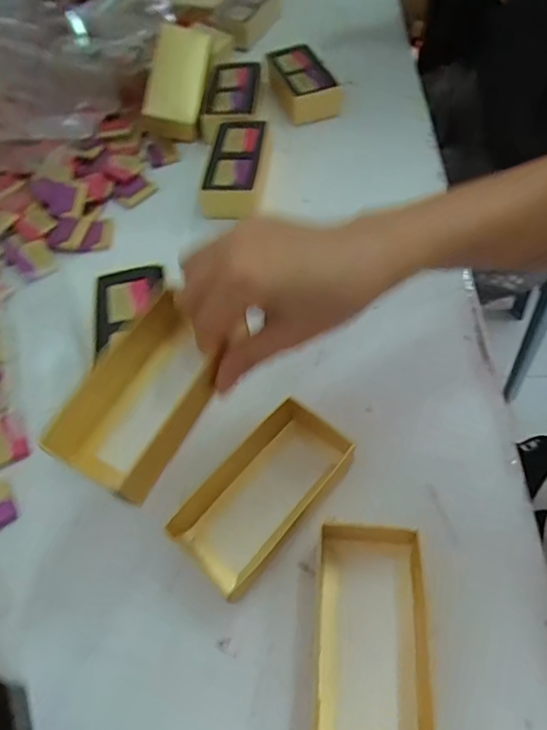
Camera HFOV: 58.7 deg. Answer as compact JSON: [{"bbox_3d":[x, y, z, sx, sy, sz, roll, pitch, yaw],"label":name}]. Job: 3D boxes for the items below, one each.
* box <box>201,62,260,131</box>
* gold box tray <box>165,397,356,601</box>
[{"bbox_3d":[-0.046,-0.305,0.552,0.057,0.027,0.127,-1,57,6],"label":"box"},{"bbox_3d":[-0.007,0.077,0.309,0.064,0.026,0.118,36,67,25],"label":"gold box tray"}]

